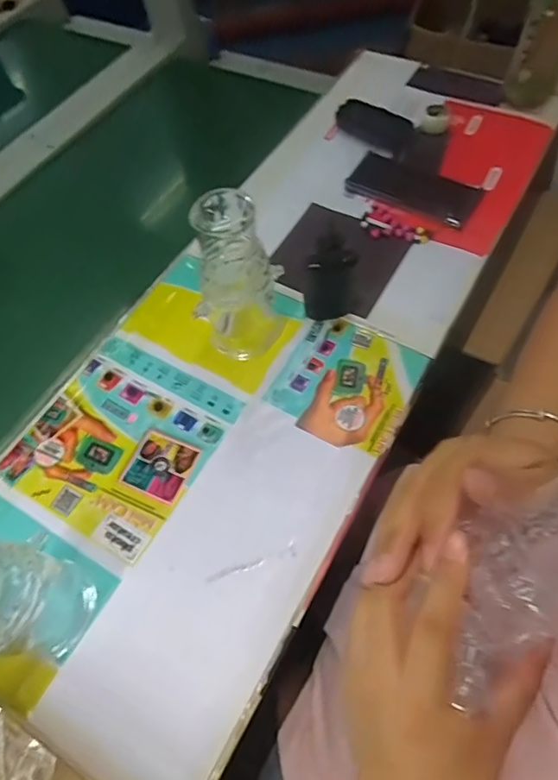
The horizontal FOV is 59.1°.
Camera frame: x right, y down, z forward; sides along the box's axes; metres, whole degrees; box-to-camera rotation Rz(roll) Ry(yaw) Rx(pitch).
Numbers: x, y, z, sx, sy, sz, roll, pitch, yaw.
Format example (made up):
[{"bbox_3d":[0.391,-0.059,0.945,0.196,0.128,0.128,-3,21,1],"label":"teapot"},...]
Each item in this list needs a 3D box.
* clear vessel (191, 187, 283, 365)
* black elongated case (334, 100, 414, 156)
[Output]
[{"bbox_3d":[-0.041,-0.104,0.478,0.077,0.170,0.059,-3,61,2],"label":"clear vessel"},{"bbox_3d":[0.134,-0.370,0.686,0.105,0.044,0.034,21,63,-4],"label":"black elongated case"}]

